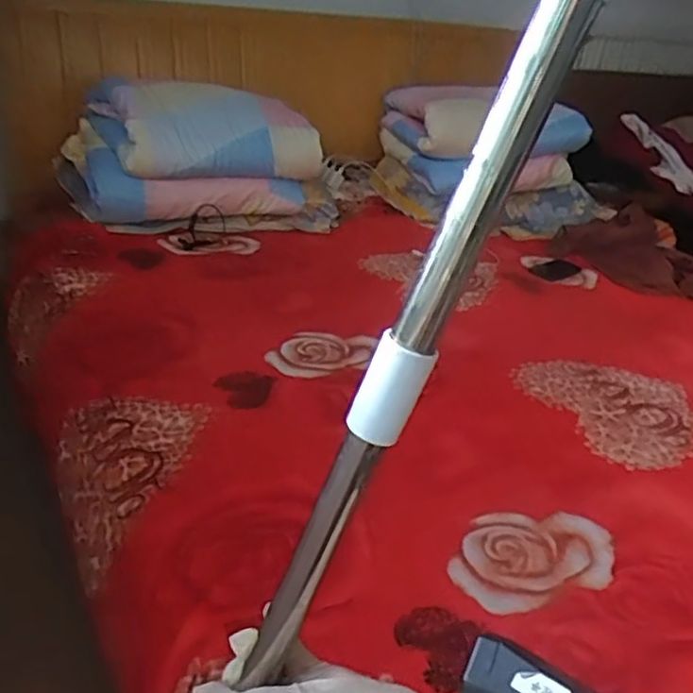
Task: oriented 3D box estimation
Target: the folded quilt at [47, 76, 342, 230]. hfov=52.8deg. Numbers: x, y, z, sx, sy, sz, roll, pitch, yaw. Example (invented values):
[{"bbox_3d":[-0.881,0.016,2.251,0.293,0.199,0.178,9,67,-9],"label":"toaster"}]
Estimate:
[{"bbox_3d":[-0.338,-0.445,1.621,0.608,0.302,0.301,-5,30,-18],"label":"folded quilt"}]

